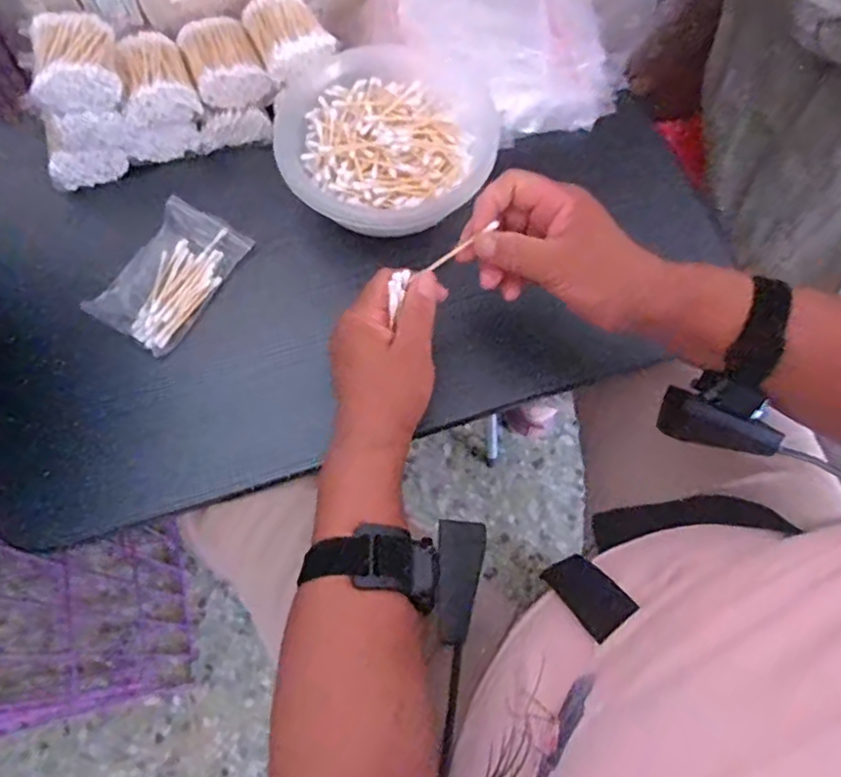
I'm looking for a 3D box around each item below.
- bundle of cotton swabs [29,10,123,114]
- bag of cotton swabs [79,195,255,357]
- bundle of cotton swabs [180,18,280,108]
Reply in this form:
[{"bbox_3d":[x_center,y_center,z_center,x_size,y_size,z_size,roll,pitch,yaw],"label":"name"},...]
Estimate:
[{"bbox_3d":[-0.261,-0.247,0.485,0.058,0.040,0.071,-14,68,-7],"label":"bundle of cotton swabs"},{"bbox_3d":[-0.195,-0.089,0.502,0.069,0.023,0.115,27,70,10],"label":"bag of cotton swabs"},{"bbox_3d":[-0.164,-0.275,0.535,0.059,0.031,0.079,-21,69,-10],"label":"bundle of cotton swabs"}]

